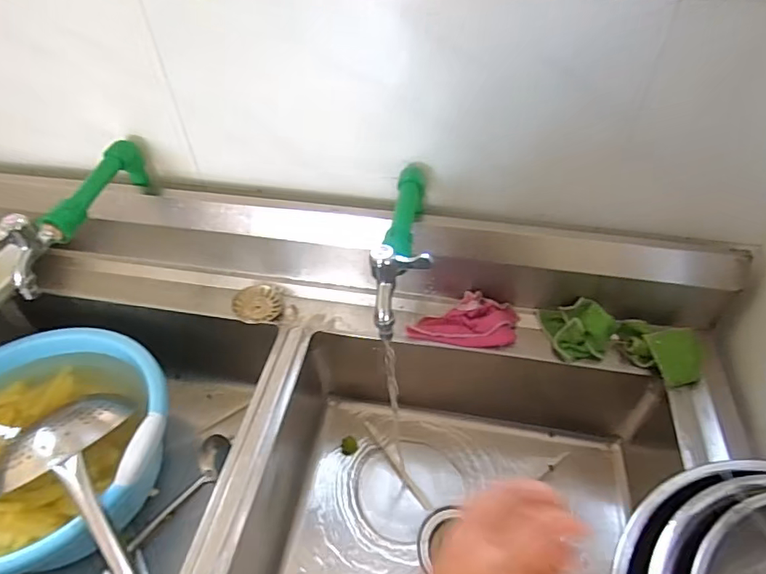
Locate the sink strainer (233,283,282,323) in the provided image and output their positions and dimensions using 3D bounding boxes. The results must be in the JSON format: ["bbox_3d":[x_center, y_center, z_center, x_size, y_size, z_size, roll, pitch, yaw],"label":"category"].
[{"bbox_3d":[-0.193,0.027,0.761,0.070,0.014,0.068,-4,48,-2],"label":"sink strainer"}]

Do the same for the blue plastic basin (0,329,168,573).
[{"bbox_3d":[-0.487,0.247,0.716,0.353,0.146,0.330,-1,48,1],"label":"blue plastic basin"}]

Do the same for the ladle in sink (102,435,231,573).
[{"bbox_3d":[-0.328,0.336,0.728,0.042,0.046,0.274,26,53,22],"label":"ladle in sink"}]

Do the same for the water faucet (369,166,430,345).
[{"bbox_3d":[0.023,-0.070,0.585,0.058,0.085,0.259,1,48,2],"label":"water faucet"}]

